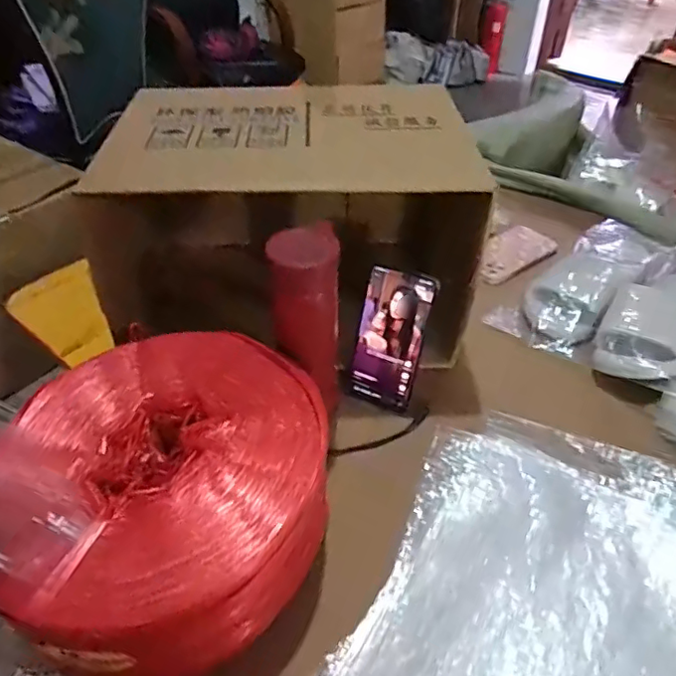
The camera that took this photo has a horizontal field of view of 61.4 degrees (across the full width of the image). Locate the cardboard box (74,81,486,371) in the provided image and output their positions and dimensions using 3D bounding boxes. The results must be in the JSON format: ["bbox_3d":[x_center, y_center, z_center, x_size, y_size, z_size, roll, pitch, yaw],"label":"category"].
[{"bbox_3d":[-0.054,-0.138,0.732,0.398,0.273,0.303,-2,42,-3],"label":"cardboard box"}]

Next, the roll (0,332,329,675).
[{"bbox_3d":[-0.141,0.129,0.486,0.257,0.128,0.254,0,42,0],"label":"roll"}]

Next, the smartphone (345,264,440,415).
[{"bbox_3d":[0.057,0.004,0.628,0.072,0.159,0.007,20,25,17],"label":"smartphone"}]

